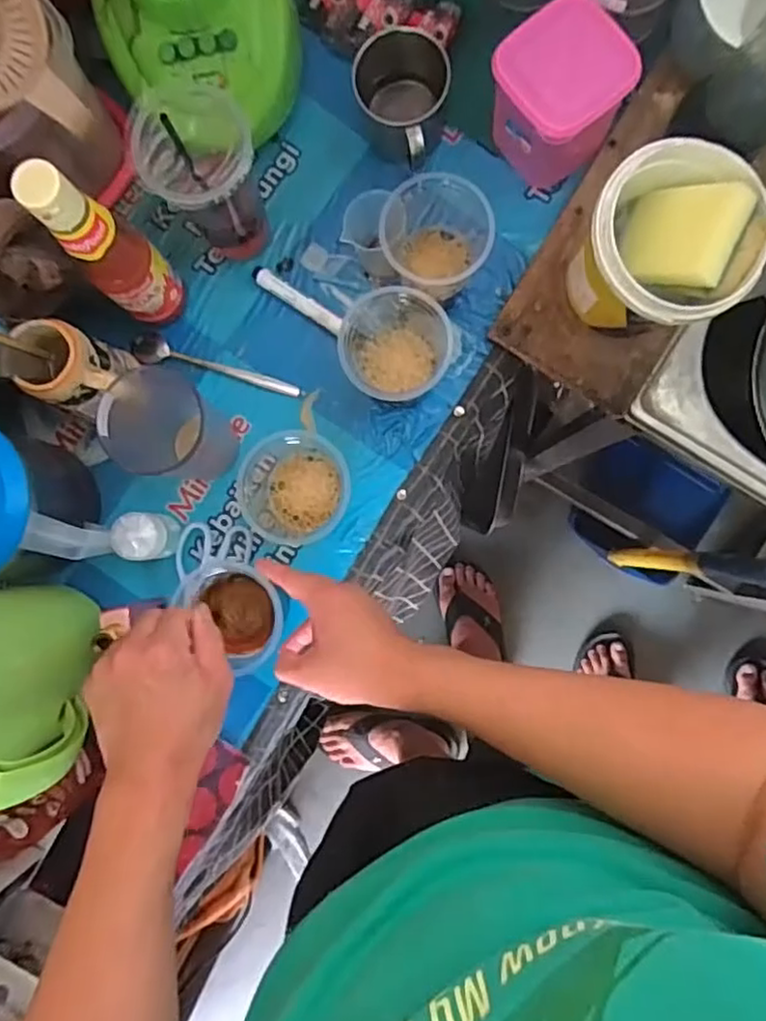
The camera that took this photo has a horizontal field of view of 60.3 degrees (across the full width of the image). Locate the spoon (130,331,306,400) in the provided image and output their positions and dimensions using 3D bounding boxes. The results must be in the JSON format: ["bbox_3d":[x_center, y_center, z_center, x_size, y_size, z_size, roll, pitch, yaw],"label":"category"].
[{"bbox_3d":[-0.161,-0.140,0.643,0.171,0.014,0.028,16,87,2],"label":"spoon"}]

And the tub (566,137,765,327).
[{"bbox_3d":[0.227,-0.207,0.552,0.120,0.134,0.127,0,87,1],"label":"tub"}]

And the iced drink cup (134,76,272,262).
[{"bbox_3d":[-0.142,-0.268,0.564,0.085,0.163,0.077,-21,87,0],"label":"iced drink cup"}]

